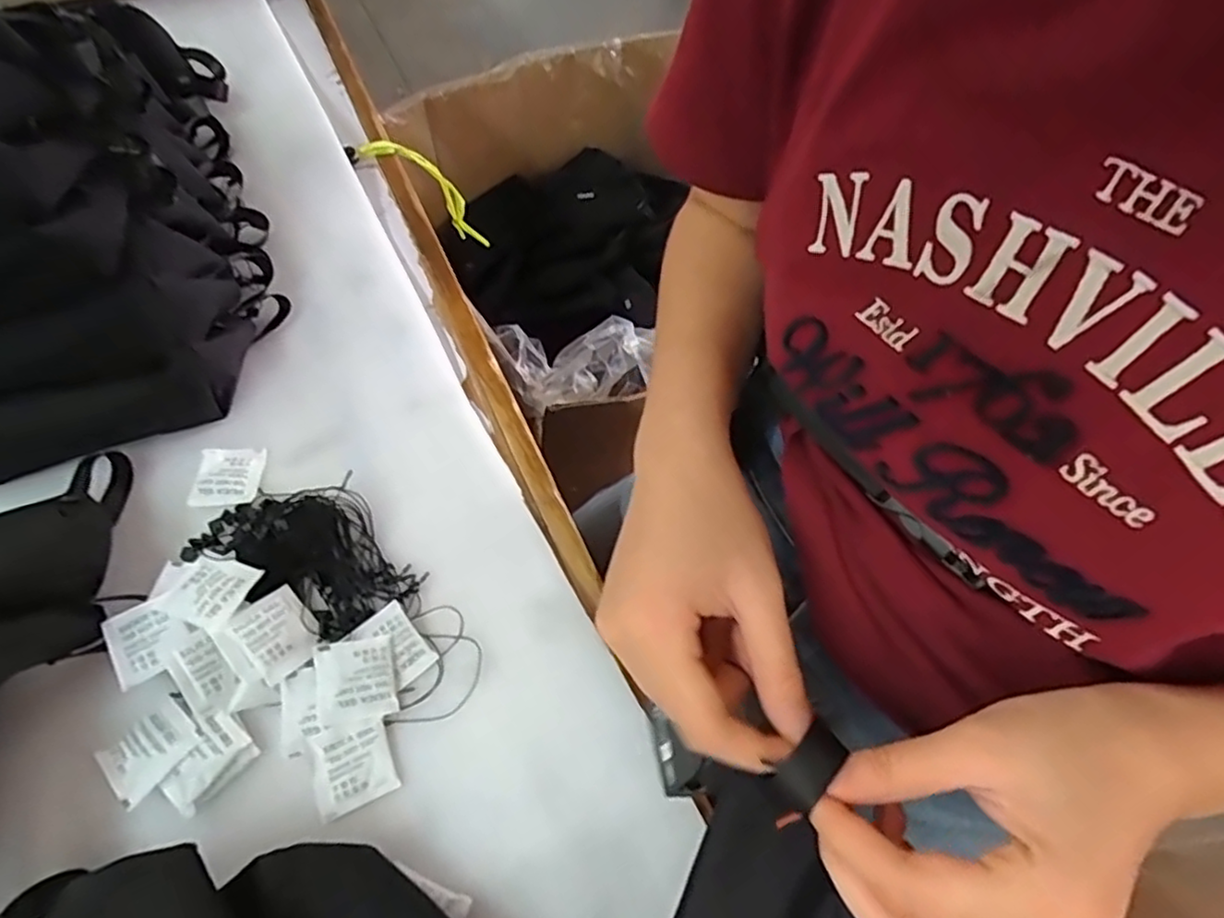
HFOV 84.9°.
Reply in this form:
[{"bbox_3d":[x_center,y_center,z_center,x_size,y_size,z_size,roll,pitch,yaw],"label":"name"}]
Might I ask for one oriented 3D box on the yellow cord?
[{"bbox_3d":[-0.172,-0.256,0.639,0.036,0.159,0.034,-40,65,11],"label":"yellow cord"}]

